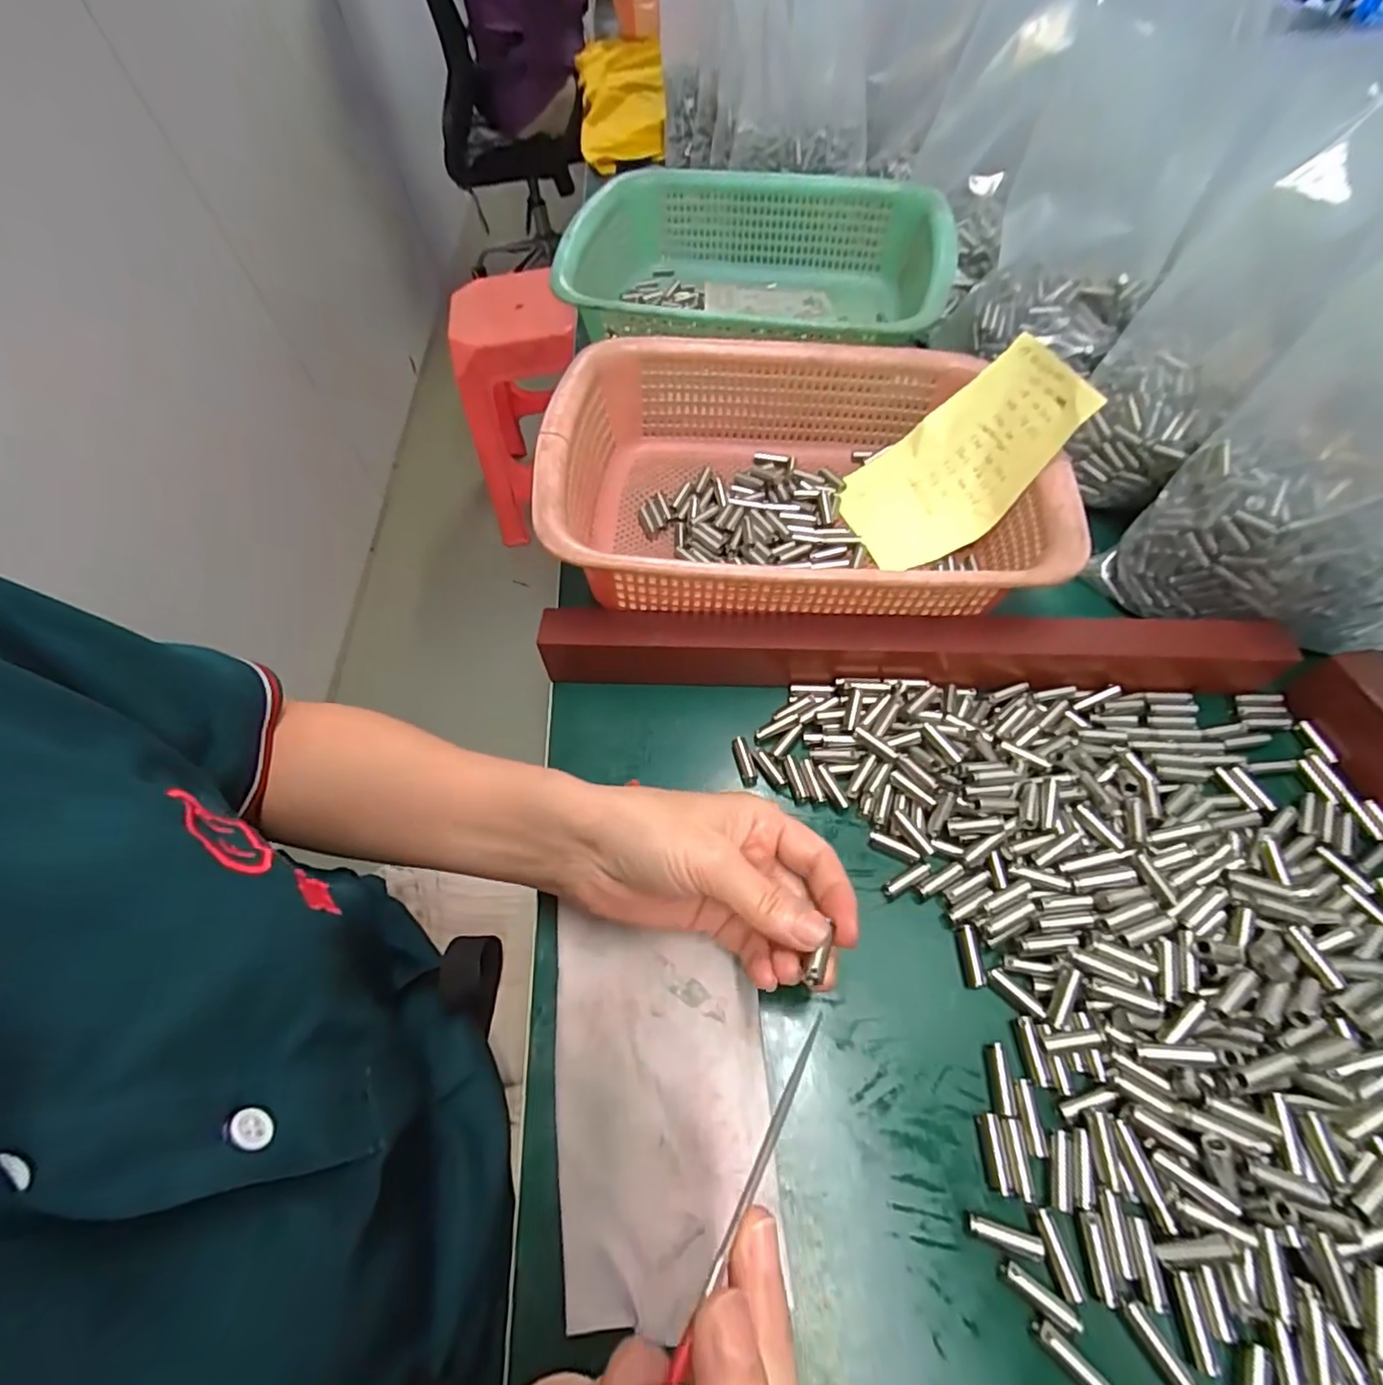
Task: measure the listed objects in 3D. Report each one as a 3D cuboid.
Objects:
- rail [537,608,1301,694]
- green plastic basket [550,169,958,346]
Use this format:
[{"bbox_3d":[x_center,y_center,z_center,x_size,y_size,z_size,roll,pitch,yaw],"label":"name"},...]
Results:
[{"bbox_3d":[0.116,-0.024,0.340,0.393,0.037,0.028,1,58,5],"label":"rail"},{"bbox_3d":[0.037,-0.327,0.497,0.312,0.075,0.248,10,59,10],"label":"green plastic basket"}]

